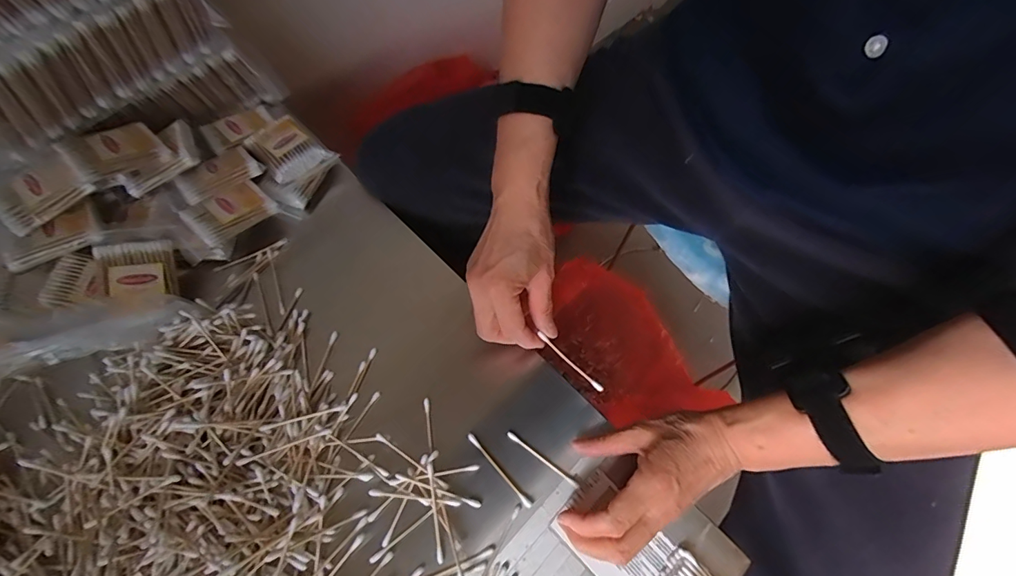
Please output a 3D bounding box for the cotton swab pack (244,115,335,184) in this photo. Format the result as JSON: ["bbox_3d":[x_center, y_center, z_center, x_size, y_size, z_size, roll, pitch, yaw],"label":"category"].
[{"bbox_3d":[-0.233,-0.149,0.469,0.057,0.017,0.072,-40,72,-17],"label":"cotton swab pack"}]

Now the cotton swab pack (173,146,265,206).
[{"bbox_3d":[-0.290,-0.114,0.445,0.075,0.009,0.041,-36,70,-16],"label":"cotton swab pack"}]

